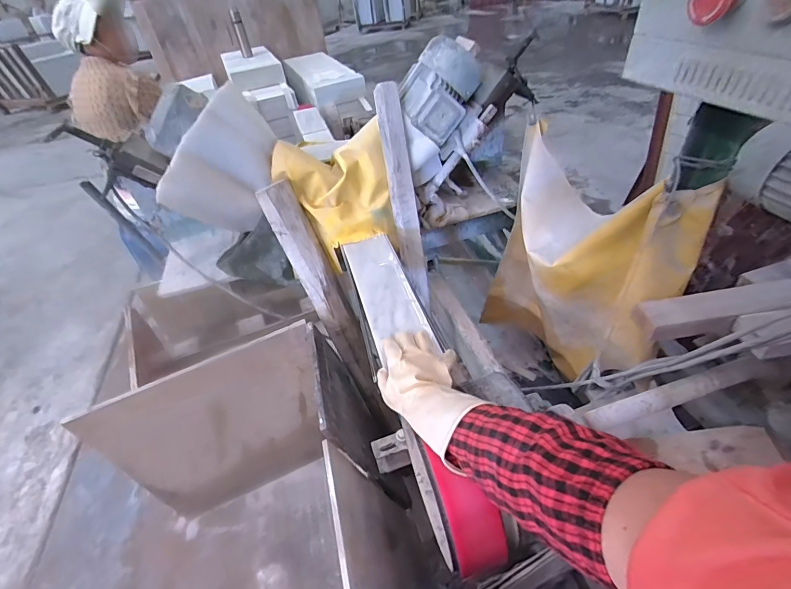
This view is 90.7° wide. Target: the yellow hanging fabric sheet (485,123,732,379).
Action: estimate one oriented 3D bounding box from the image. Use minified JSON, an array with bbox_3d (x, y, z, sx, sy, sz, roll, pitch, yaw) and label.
[{"bbox_3d":[0.430,-0.050,0.989,0.156,0.614,0.522,-16,42,-10],"label":"yellow hanging fabric sheet"}]

